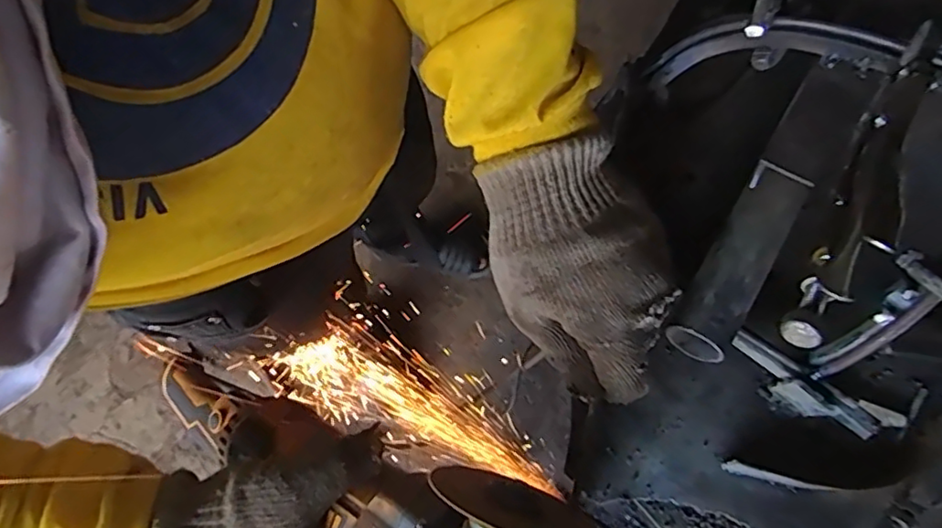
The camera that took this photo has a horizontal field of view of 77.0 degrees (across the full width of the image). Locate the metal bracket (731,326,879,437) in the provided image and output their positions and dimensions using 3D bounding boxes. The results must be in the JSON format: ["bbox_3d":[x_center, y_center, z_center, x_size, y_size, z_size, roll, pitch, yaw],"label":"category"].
[{"bbox_3d":[0.178,0.068,0.323,0.014,0.030,0.078,-43,62,-12],"label":"metal bracket"}]

